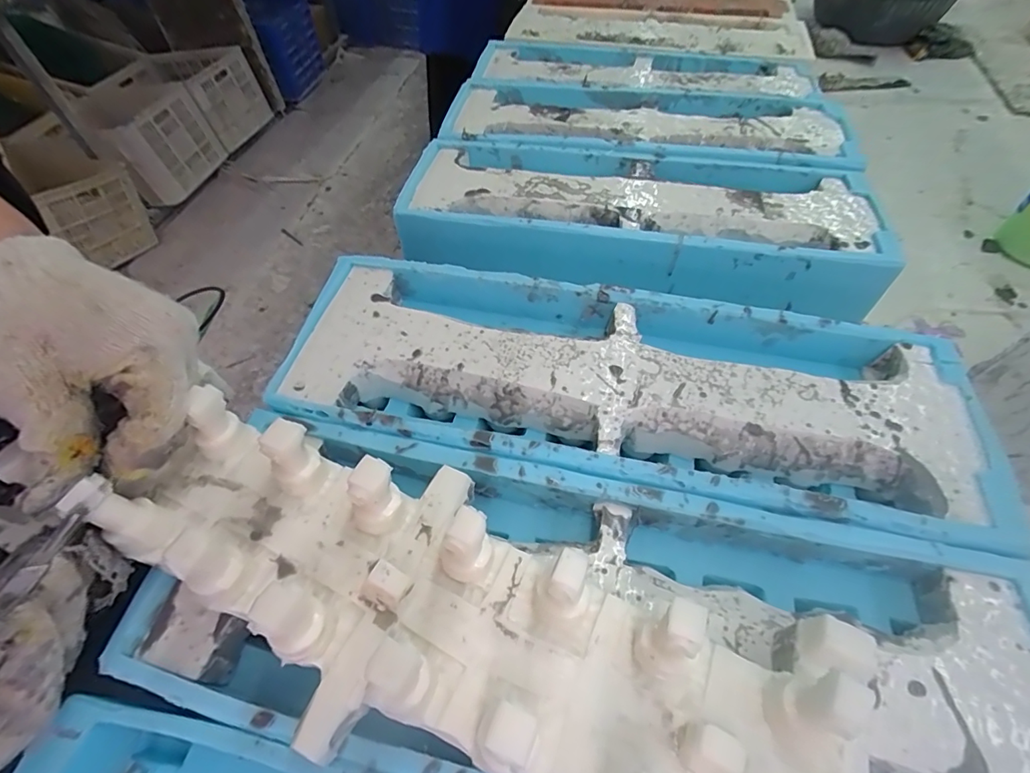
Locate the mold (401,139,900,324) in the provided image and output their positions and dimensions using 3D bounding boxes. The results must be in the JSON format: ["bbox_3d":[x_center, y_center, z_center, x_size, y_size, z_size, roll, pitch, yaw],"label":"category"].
[{"bbox_3d":[0.118,-0.179,0.505,0.469,0.059,0.203,7,54,6],"label":"mold"}]

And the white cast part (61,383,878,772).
[{"bbox_3d":[-0.025,0.096,0.210,0.343,0.053,0.130,21,57,13],"label":"white cast part"}]

